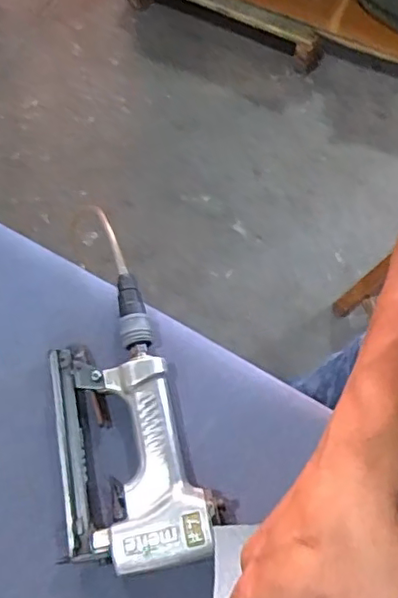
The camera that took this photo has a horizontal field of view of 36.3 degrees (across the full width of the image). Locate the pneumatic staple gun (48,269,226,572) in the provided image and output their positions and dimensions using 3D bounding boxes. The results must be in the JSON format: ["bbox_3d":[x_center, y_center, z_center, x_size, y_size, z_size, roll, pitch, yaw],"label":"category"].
[{"bbox_3d":[-0.069,0.100,0.520,0.120,0.041,0.249,-15,70,-6],"label":"pneumatic staple gun"}]

